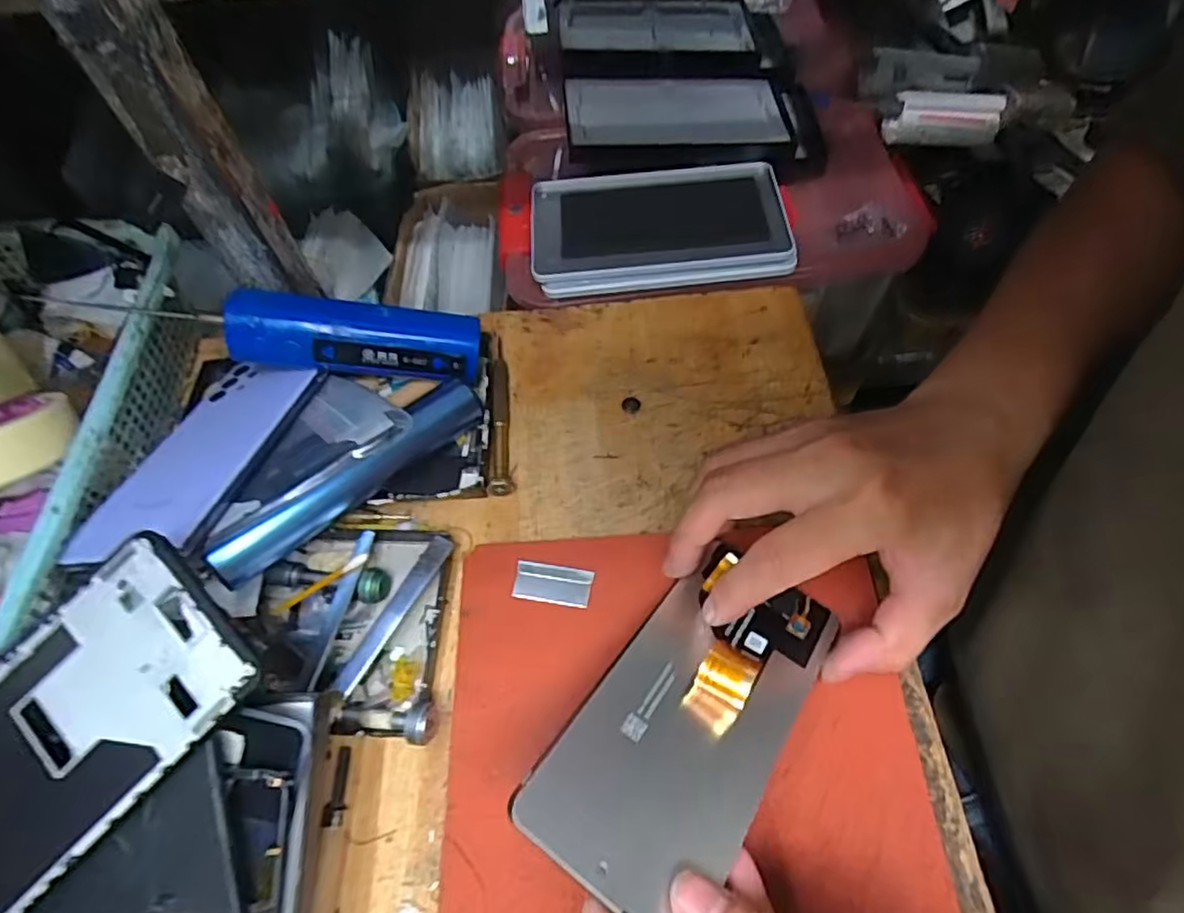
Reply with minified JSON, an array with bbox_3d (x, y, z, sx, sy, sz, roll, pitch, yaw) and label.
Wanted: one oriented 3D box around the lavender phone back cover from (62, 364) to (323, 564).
[{"bbox_3d":[-0.193,-0.005,0.325,0.070,0.007,0.138,-3,42,9],"label":"lavender phone back cover"}]

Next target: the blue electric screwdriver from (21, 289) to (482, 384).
[{"bbox_3d":[-0.156,-0.068,0.350,0.186,0.029,0.033,4,58,-14],"label":"blue electric screwdriver"}]

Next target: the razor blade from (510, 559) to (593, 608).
[{"bbox_3d":[-0.020,0.063,0.323,0.039,0.004,0.020,7,60,8],"label":"razor blade"}]

